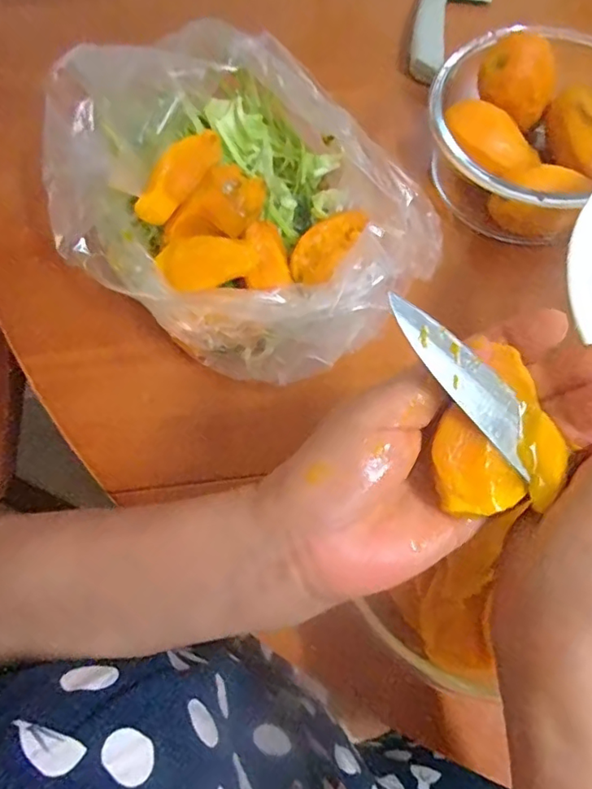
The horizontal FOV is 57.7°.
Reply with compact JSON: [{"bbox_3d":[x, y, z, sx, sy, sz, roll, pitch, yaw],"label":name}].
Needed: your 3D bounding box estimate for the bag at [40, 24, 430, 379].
[{"bbox_3d":[-0.048,-0.143,0.373,0.265,0.075,0.200,39,74,17],"label":"bag"}]

